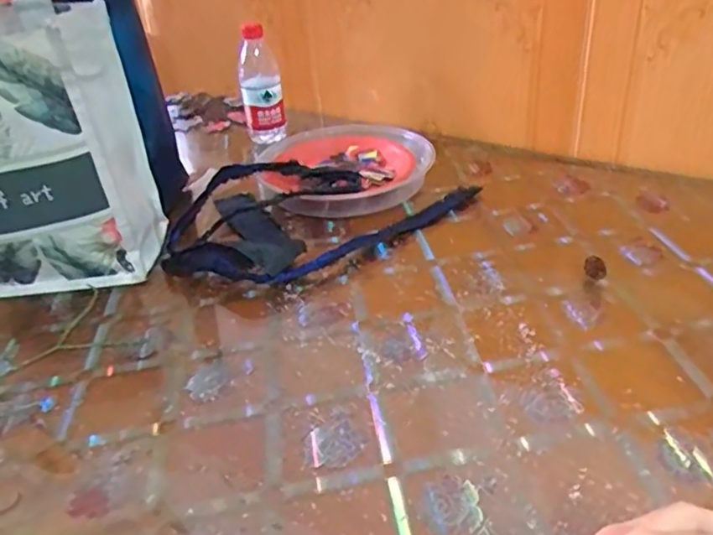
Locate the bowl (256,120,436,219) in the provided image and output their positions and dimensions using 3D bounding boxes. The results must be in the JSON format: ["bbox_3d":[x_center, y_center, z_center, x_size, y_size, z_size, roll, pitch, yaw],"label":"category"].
[{"bbox_3d":[-0.016,-0.137,0.819,0.221,0.047,0.200,-13,34,-12],"label":"bowl"}]

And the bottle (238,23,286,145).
[{"bbox_3d":[-0.146,-0.278,0.930,0.060,0.164,0.050,-9,34,-6],"label":"bottle"}]

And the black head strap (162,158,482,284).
[{"bbox_3d":[-0.054,-0.079,0.733,0.350,0.047,0.212,-22,37,-23],"label":"black head strap"}]

